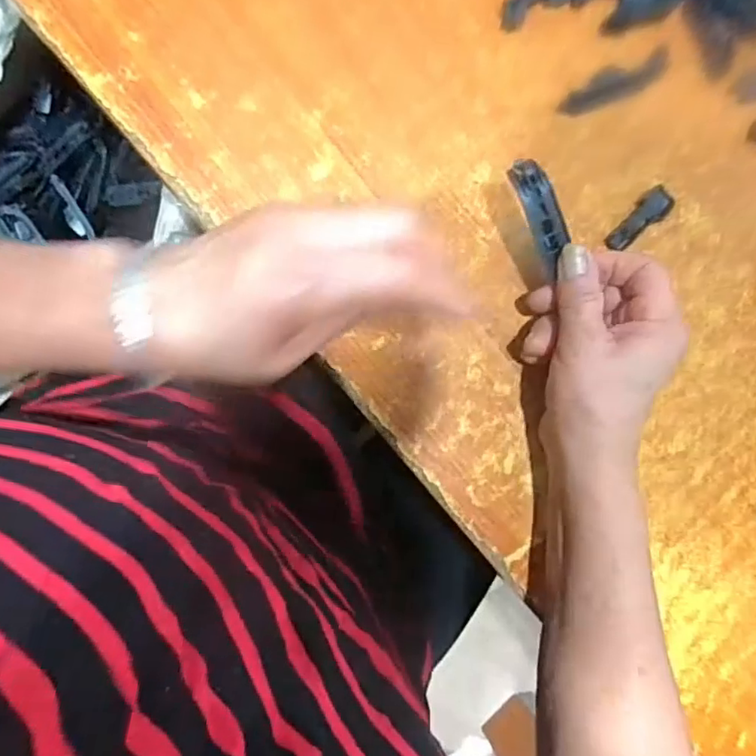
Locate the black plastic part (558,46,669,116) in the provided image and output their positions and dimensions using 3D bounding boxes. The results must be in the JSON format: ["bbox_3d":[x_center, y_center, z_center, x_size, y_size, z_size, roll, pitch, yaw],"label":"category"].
[{"bbox_3d":[0.150,-0.186,0.368,0.078,0.004,0.020,-26,94,-8],"label":"black plastic part"}]

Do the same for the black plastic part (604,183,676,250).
[{"bbox_3d":[0.164,-0.100,0.369,0.052,0.010,0.017,-38,96,-7],"label":"black plastic part"}]

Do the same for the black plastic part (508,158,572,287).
[{"bbox_3d":[0.091,-0.089,0.323,0.018,0.010,0.064,-25,105,-8],"label":"black plastic part"}]

